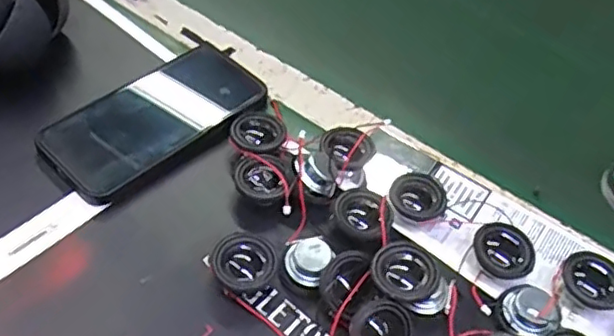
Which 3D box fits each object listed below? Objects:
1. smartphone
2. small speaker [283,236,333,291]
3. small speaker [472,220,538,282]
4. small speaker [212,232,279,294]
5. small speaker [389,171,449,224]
[{"bbox_3d":[-0.099,-0.034,0.417,0.079,0.018,0.148,38,56,22],"label":"smartphone"},{"bbox_3d":[0.000,0.055,0.350,0.026,0.022,0.024,4,50,-4],"label":"small speaker"},{"bbox_3d":[0.116,0.050,0.364,0.035,0.018,0.034,9,65,3],"label":"small speaker"},{"bbox_3d":[-0.035,0.054,0.345,0.034,0.020,0.032,-6,51,-12],"label":"small speaker"},{"bbox_3d":[0.070,0.018,0.385,0.034,0.015,0.032,-8,72,1],"label":"small speaker"}]

